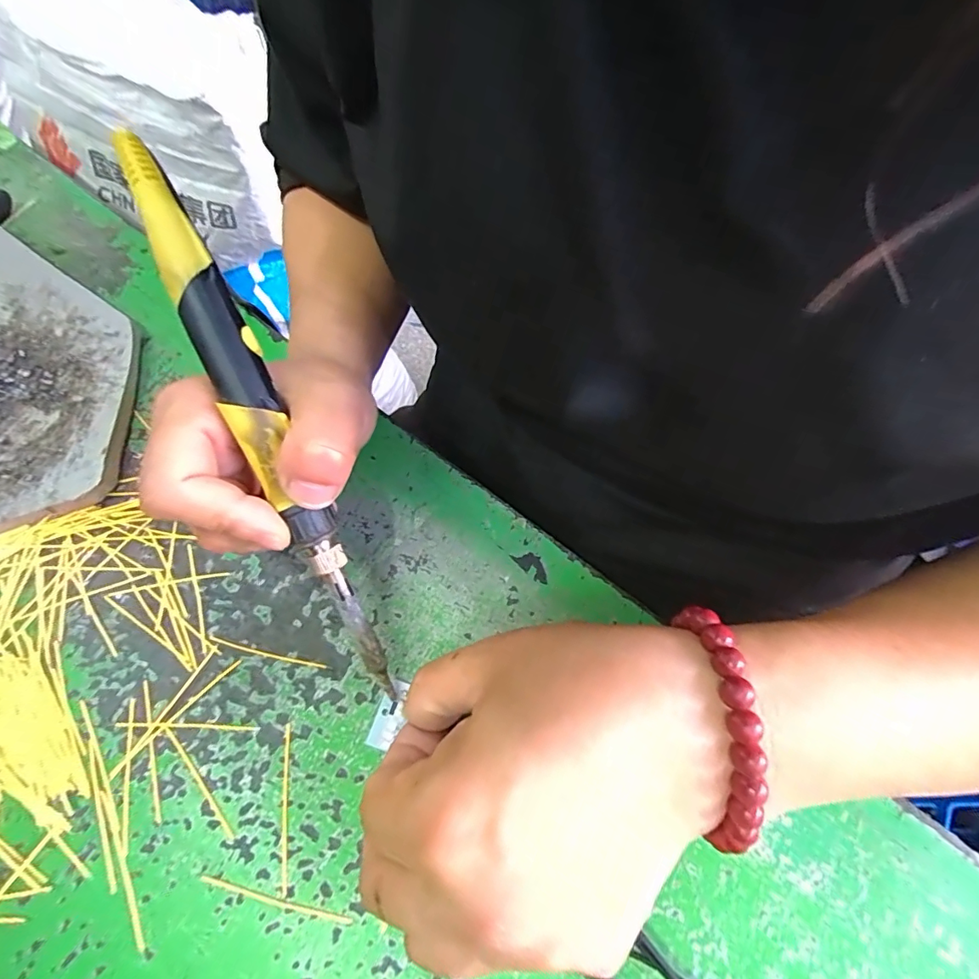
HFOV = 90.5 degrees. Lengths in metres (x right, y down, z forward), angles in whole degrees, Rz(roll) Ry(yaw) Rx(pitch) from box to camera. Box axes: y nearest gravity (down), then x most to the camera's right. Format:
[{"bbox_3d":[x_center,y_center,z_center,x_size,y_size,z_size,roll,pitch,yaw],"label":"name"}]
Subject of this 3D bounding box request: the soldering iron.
[{"bbox_3d":[-0.078,-0.017,0.173,0.018,0.018,0.206,-24,99,-14],"label":"soldering iron"}]

